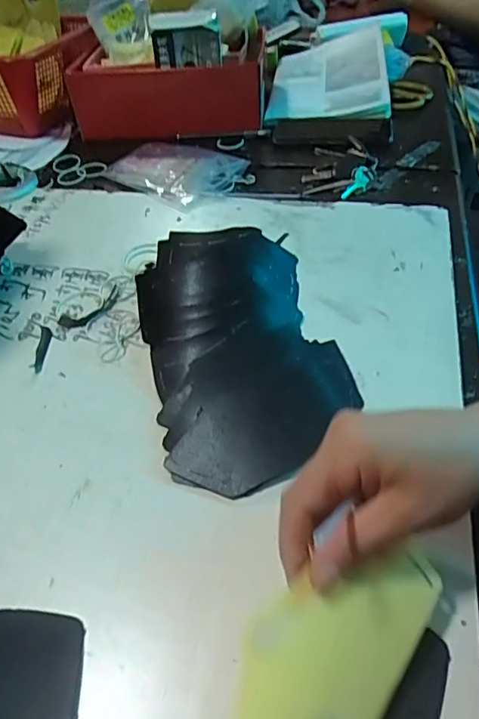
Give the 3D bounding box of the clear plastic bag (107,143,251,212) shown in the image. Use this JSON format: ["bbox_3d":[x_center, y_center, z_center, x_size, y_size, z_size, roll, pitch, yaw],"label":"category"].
[{"bbox_3d":[-0.081,-0.254,0.691,0.167,0.020,0.130,31,55,31],"label":"clear plastic bag"}]

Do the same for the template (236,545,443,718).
[{"bbox_3d":[0.045,0.138,0.248,0.068,0.008,0.124,37,63,7],"label":"template"}]

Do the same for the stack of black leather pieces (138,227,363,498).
[{"bbox_3d":[-0.001,-0.023,0.431,0.149,0.048,0.265,-11,45,-5],"label":"stack of black leather pieces"}]

